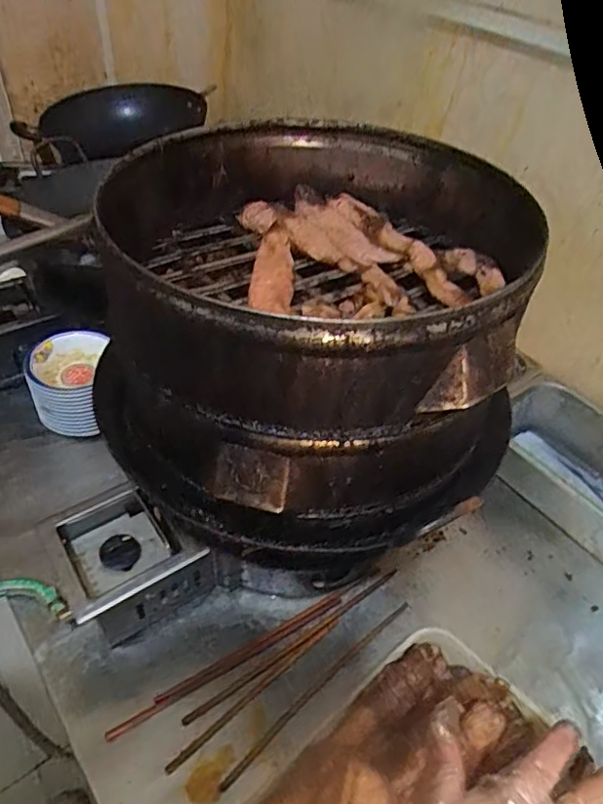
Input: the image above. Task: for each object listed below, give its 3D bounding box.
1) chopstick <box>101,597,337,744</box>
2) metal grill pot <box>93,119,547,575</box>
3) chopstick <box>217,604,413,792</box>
[{"bbox_3d":[-0.077,0.297,0.643,0.292,0.007,0.010,-22,51,-26],"label":"chopstick"},{"bbox_3d":[0.016,-0.090,0.583,0.433,0.244,0.395,36,52,27],"label":"metal grill pot"},{"bbox_3d":[0.023,0.317,0.631,0.285,0.006,0.013,-31,55,-32],"label":"chopstick"}]

